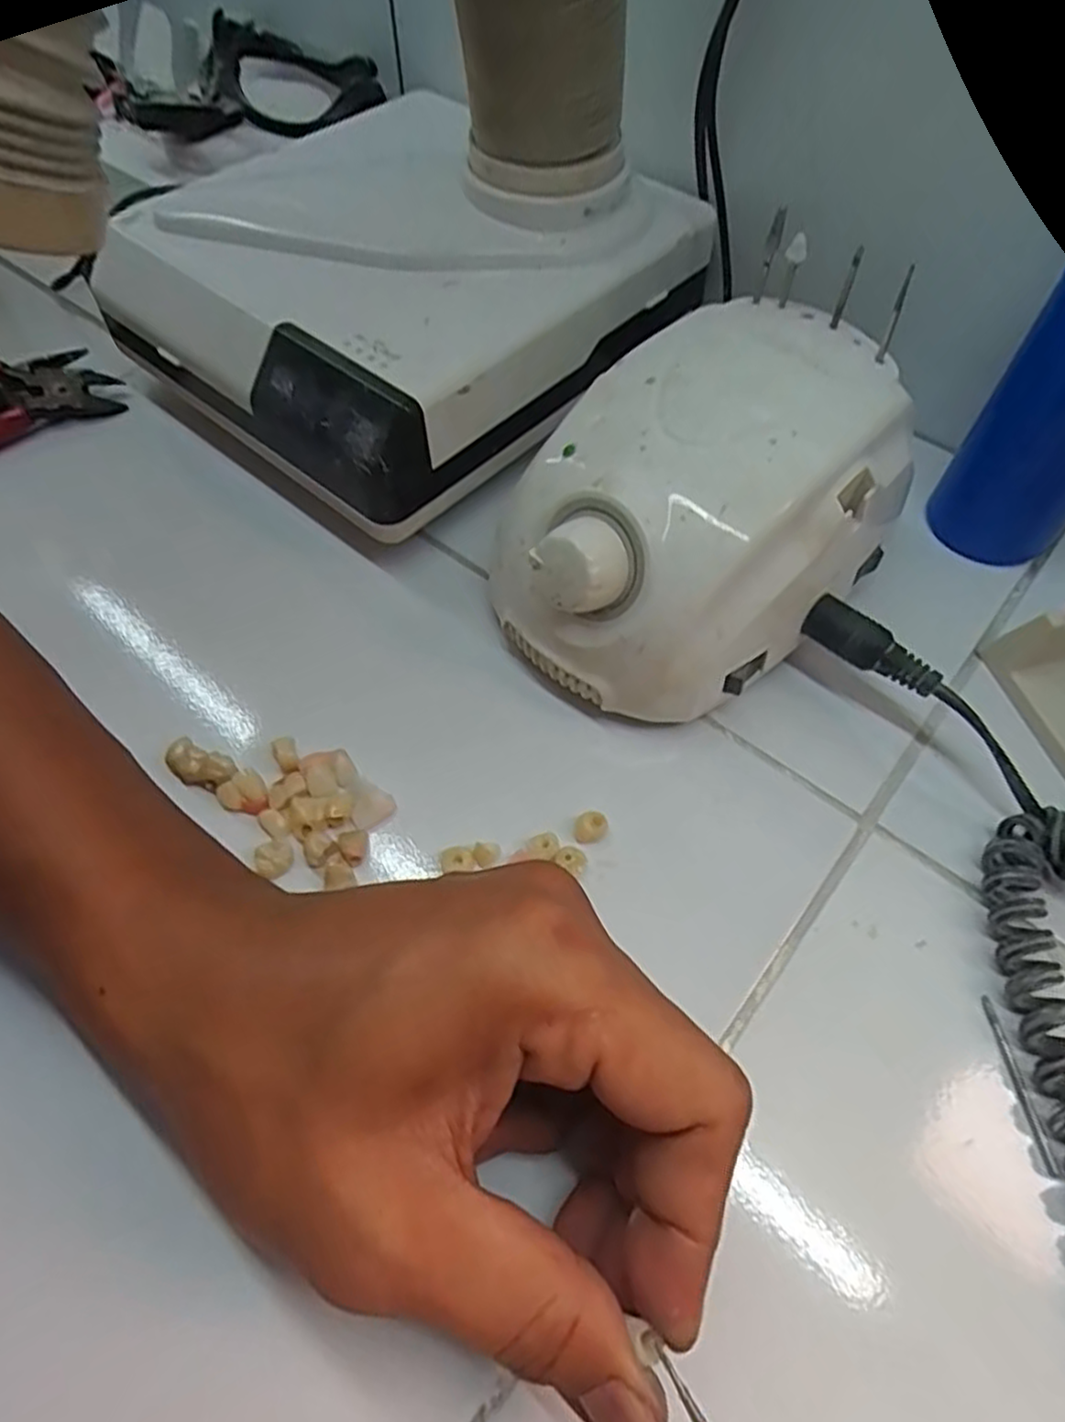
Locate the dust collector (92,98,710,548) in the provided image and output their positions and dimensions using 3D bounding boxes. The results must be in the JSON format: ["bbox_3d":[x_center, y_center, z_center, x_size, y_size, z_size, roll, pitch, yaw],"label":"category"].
[{"bbox_3d":[-0.054,-0.189,0.315,0.180,0.068,0.208,38,66,21],"label":"dust collector"}]

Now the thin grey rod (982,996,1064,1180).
[{"bbox_3d":[0.134,0.102,0.199,0.004,0.004,0.044,-5,59,-2],"label":"thin grey rod"}]

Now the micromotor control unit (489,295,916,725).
[{"bbox_3d":[0.059,-0.071,0.251,0.099,0.072,0.135,39,67,22],"label":"micromotor control unit"}]

